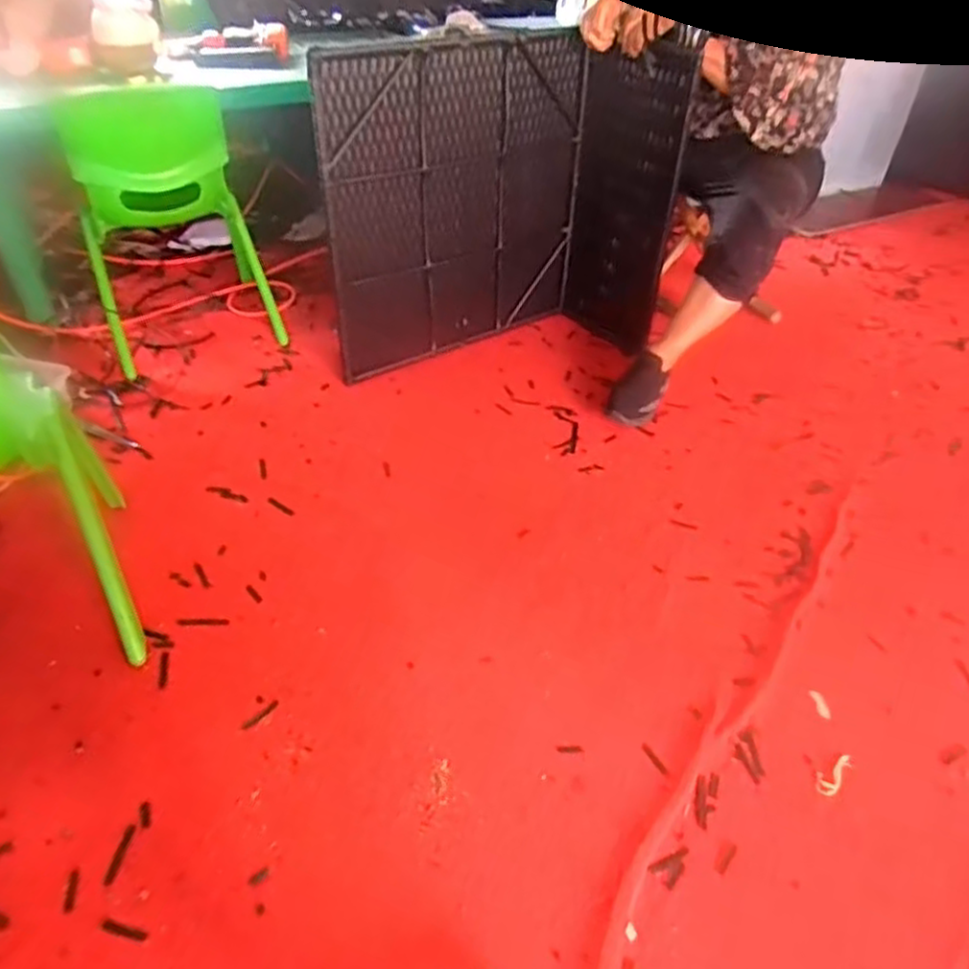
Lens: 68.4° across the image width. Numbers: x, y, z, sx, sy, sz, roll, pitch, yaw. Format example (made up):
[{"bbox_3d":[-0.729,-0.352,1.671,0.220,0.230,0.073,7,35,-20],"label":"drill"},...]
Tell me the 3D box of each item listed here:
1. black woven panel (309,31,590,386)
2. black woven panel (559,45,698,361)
[{"bbox_3d":[-0.050,-0.558,1.476,0.584,0.610,0.037,-23,46,-26],"label":"black woven panel"},{"bbox_3d":[0.291,-0.572,1.527,0.037,0.584,0.253,-26,47,-29],"label":"black woven panel"}]

